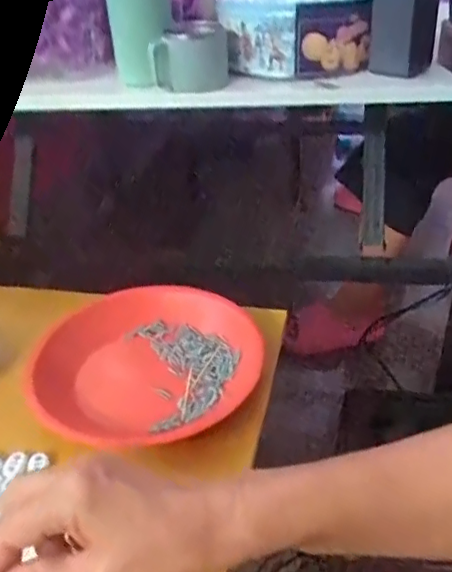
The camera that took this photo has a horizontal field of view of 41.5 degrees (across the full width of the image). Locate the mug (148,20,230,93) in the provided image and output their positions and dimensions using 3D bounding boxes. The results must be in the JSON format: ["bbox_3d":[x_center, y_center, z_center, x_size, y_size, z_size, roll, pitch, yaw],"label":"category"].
[{"bbox_3d":[-0.039,-0.258,0.662,0.083,0.067,0.070,-2,34,1],"label":"mug"}]

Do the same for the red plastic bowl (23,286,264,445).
[{"bbox_3d":[-0.073,0.057,0.529,0.192,0.030,0.187,-2,34,2],"label":"red plastic bowl"}]

